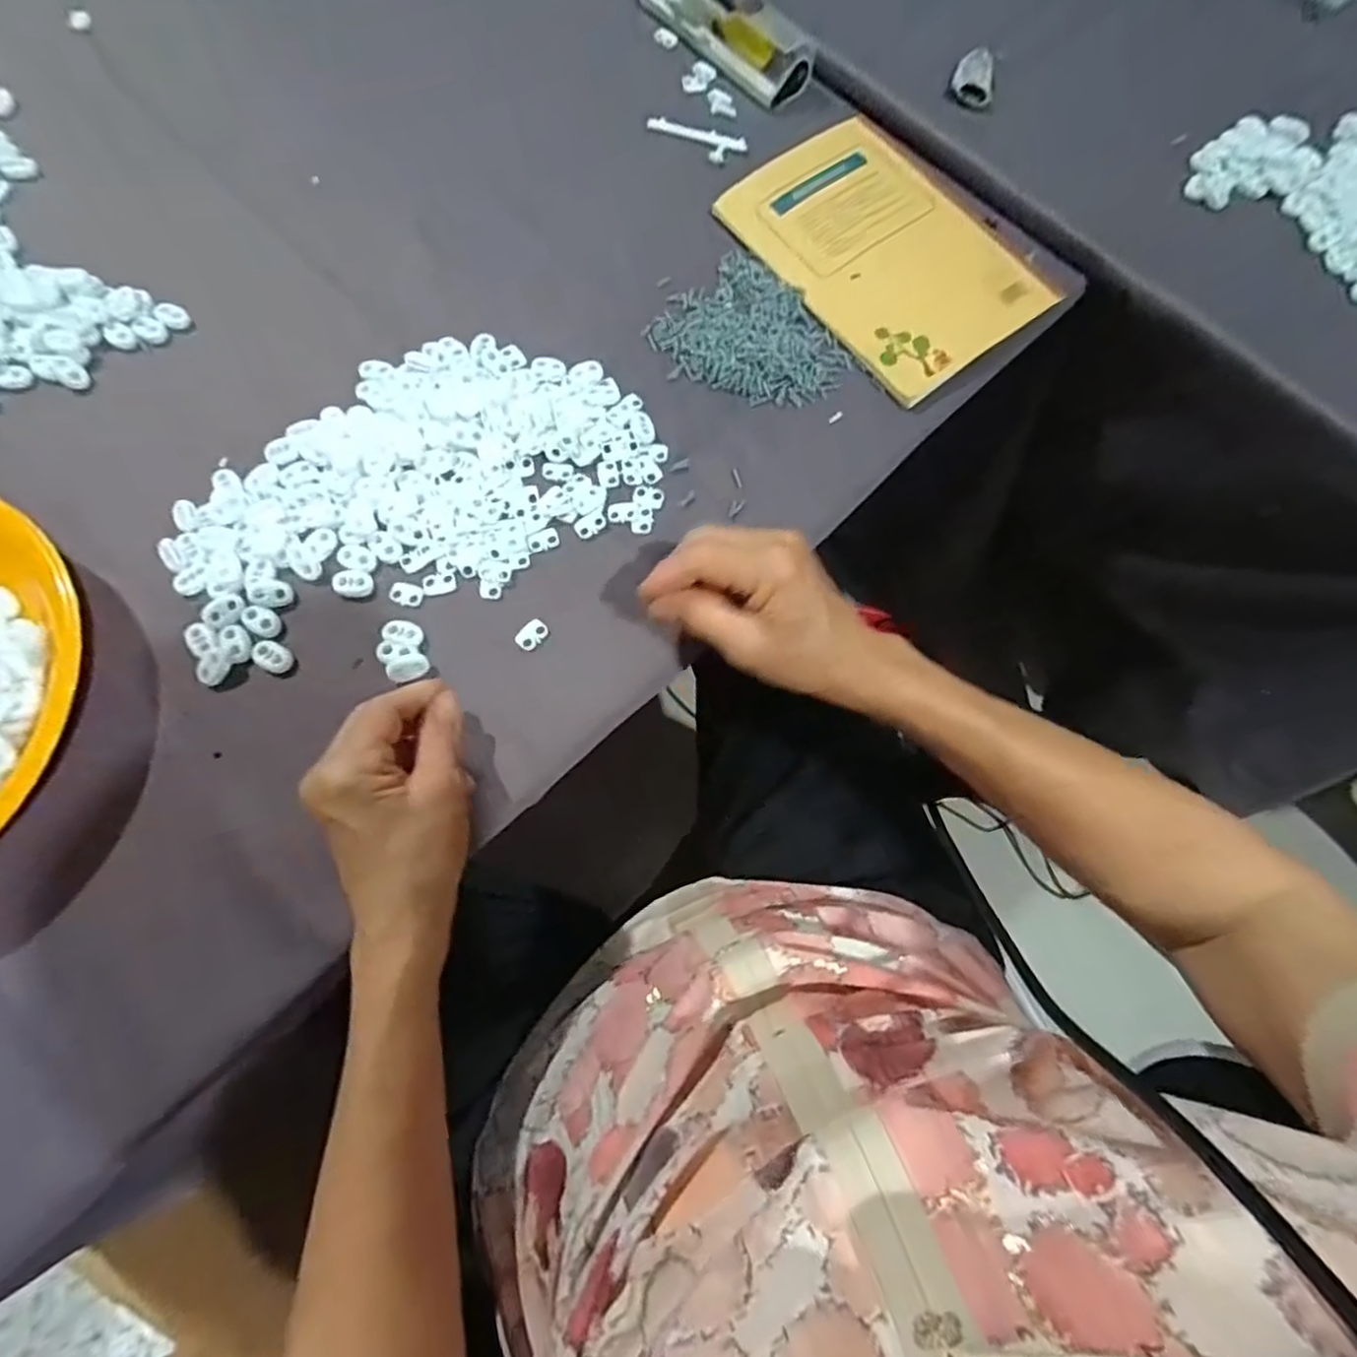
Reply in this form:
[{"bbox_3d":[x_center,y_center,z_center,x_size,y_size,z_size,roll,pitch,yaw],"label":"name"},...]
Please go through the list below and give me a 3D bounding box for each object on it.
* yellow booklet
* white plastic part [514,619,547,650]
[{"bbox_3d":[0.145,-0.299,0.468,0.157,0.014,0.205,-36,77,-12],"label":"yellow booklet"},{"bbox_3d":[-0.083,-0.025,0.386,0.013,0.004,0.019,36,75,9],"label":"white plastic part"}]

